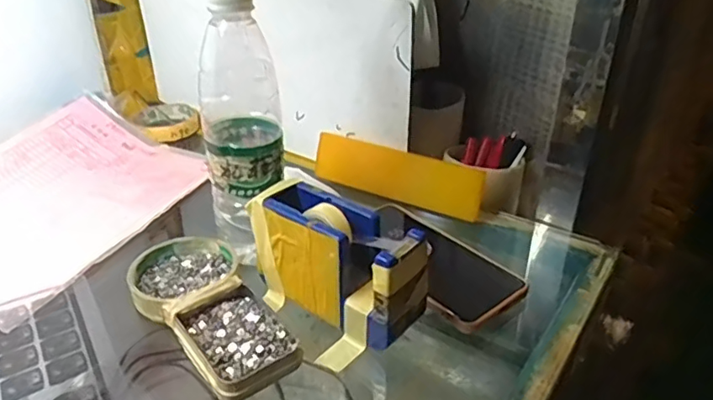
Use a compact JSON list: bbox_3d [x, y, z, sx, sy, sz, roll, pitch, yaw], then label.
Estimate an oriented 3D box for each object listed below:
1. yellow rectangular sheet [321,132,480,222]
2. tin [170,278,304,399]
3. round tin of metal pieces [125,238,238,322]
[{"bbox_3d":[0.039,-0.027,0.572,0.184,0.046,0.022,17,35,28],"label":"yellow rectangular sheet"},{"bbox_3d":[-0.084,0.097,0.390,0.063,0.017,0.094,-21,36,-31],"label":"tin"},{"bbox_3d":[-0.137,0.061,0.446,0.082,0.022,0.080,-1,30,0],"label":"round tin of metal pieces"}]

